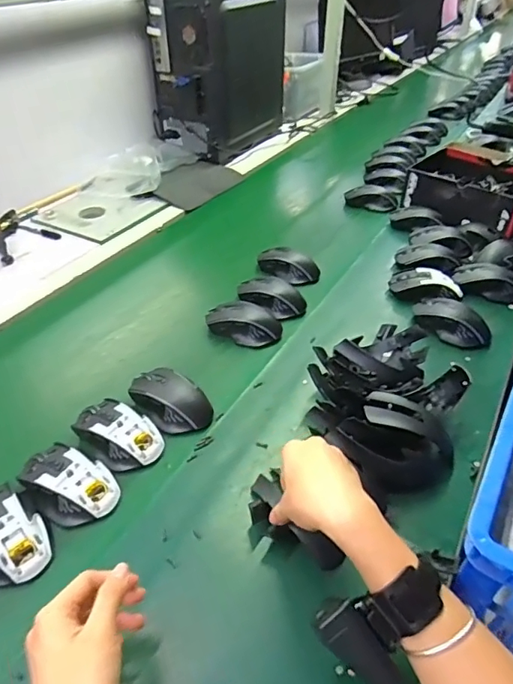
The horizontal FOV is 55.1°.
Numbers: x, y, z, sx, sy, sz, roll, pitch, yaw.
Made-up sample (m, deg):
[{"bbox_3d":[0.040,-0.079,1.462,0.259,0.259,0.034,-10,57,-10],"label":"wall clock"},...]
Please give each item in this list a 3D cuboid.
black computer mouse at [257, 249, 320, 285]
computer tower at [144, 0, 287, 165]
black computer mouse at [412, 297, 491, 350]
[{"bbox_3d":[0.058,-0.137,0.885,0.112,0.032,0.056,23,45,24],"label":"black computer mouse"},{"bbox_3d":[-0.085,-0.707,1.263,0.189,0.378,0.365,22,44,23],"label":"computer tower"},{"bbox_3d":[0.296,-0.032,0.743,0.112,0.036,0.056,33,49,32],"label":"black computer mouse"}]

